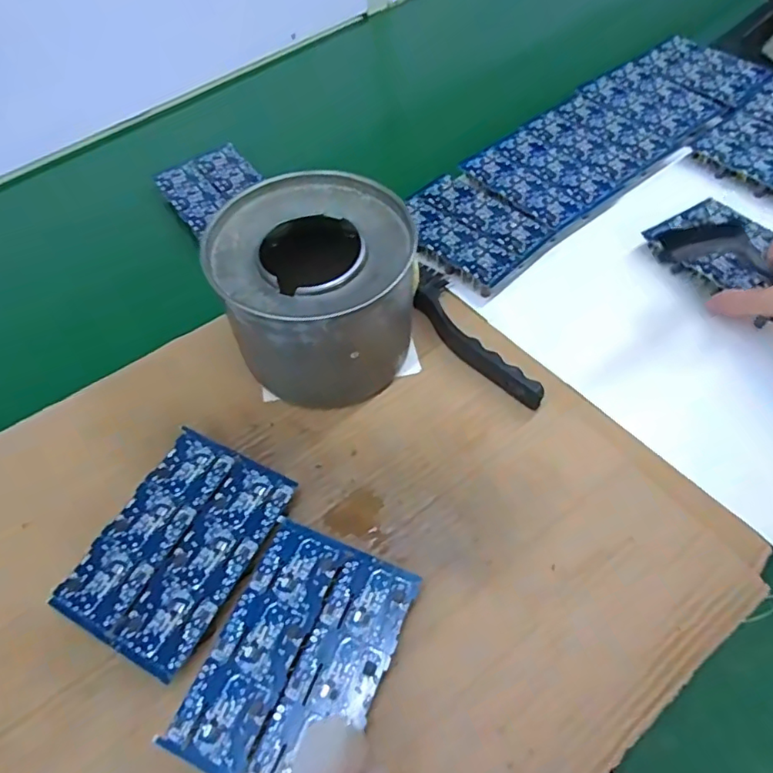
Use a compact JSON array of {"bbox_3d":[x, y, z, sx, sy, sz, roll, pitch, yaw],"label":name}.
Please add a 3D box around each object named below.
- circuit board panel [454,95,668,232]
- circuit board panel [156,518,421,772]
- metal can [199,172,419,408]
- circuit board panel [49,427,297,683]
[{"bbox_3d":[0.186,-0.239,0.573,0.190,0.004,0.129,-37,63,-18],"label":"circuit board panel"},{"bbox_3d":[-0.049,0.153,0.317,0.094,0.004,0.133,19,59,14],"label":"circuit board panel"},{"bbox_3d":[-0.048,-0.068,0.416,0.136,0.108,0.138,-1,58,2],"label":"metal can"},{"bbox_3d":[-0.131,0.102,0.363,0.094,0.020,0.132,23,62,17],"label":"circuit board panel"}]

